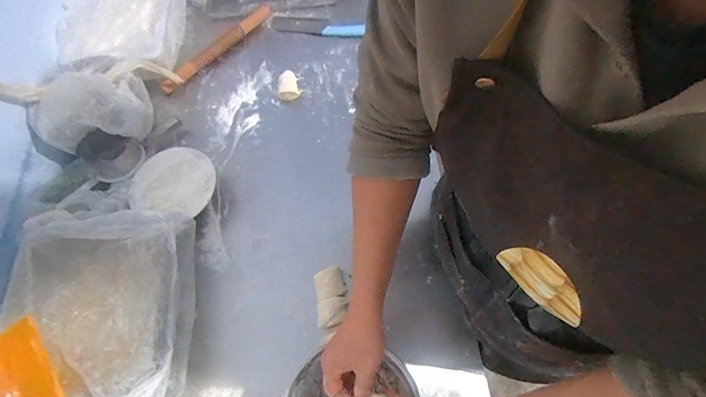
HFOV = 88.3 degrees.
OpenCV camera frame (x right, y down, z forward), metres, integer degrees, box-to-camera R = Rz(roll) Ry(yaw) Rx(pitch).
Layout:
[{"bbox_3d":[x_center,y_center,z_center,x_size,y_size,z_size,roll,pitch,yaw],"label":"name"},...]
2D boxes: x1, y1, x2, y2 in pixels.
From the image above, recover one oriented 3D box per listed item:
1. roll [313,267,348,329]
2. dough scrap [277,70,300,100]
[{"bbox_3d":[-0.039,0.180,0.658,0.054,0.042,0.098,-10,67,-2],"label":"roll"},{"bbox_3d":[-0.152,-0.266,0.855,0.047,0.028,0.074,-6,67,0],"label":"dough scrap"}]

